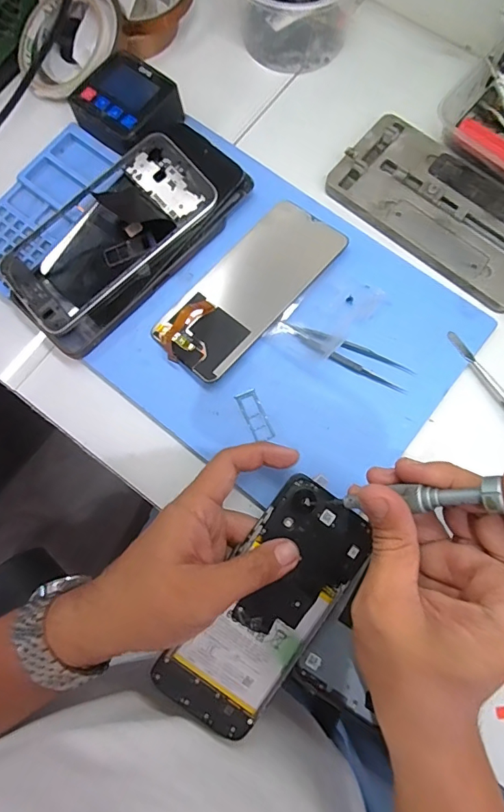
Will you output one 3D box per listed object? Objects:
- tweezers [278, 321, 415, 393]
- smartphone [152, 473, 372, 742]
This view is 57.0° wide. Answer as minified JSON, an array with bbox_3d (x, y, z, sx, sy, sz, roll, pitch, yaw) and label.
[{"bbox_3d":[0.069,-0.039,0.344,0.099,0.009,0.021,23,79,6],"label":"tweezers"},{"bbox_3d":[0.012,0.127,0.297,0.069,0.014,0.158,34,83,8],"label":"smartphone"}]

